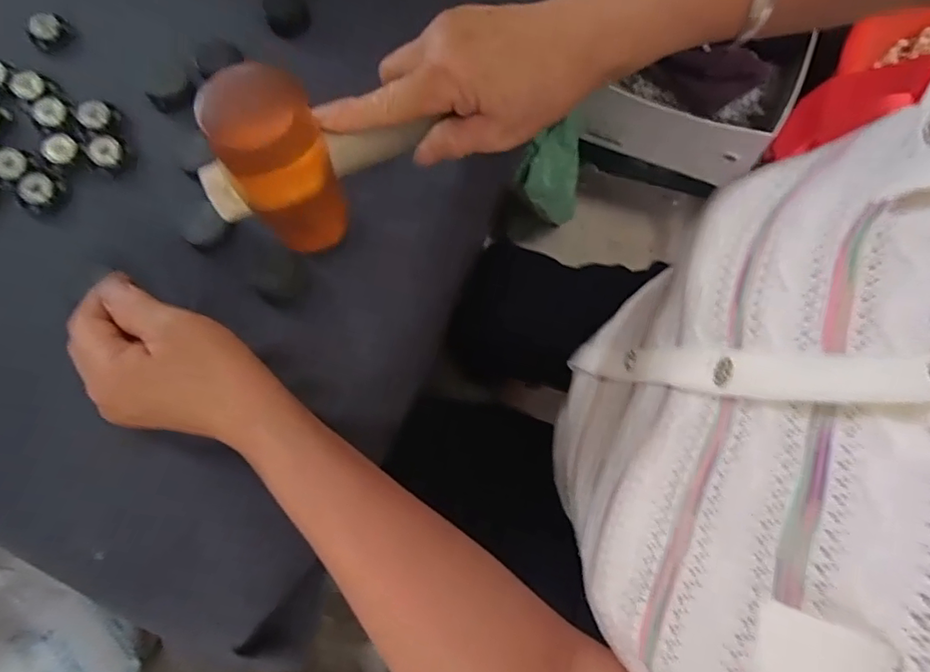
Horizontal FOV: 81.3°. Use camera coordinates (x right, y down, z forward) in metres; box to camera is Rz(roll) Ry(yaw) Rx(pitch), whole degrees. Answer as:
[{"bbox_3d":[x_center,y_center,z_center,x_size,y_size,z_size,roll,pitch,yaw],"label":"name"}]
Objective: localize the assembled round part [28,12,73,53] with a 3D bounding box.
[{"bbox_3d":[-0.333,-0.245,0.432,0.031,0.017,0.024,-39,73,-11],"label":"assembled round part"}]

